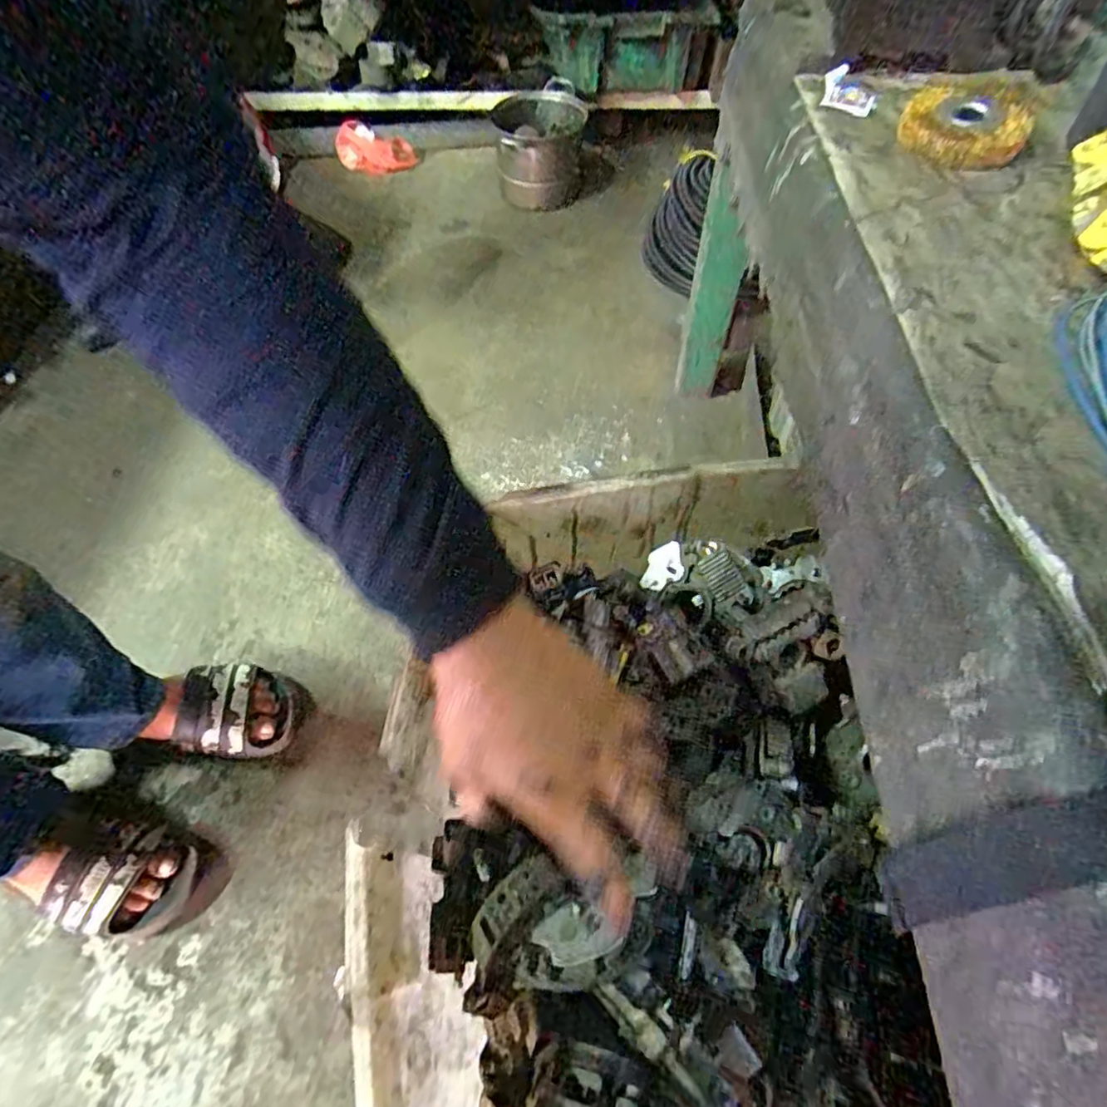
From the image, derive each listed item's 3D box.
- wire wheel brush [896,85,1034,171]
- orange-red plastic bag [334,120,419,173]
[{"bbox_3d":[0.350,-0.366,0.509,0.096,0.030,0.095,31,64,19],"label":"wire wheel brush"},{"bbox_3d":[-0.468,-1.056,1.574,0.215,0.097,0.079,4,58,4],"label":"orange-red plastic bag"}]

